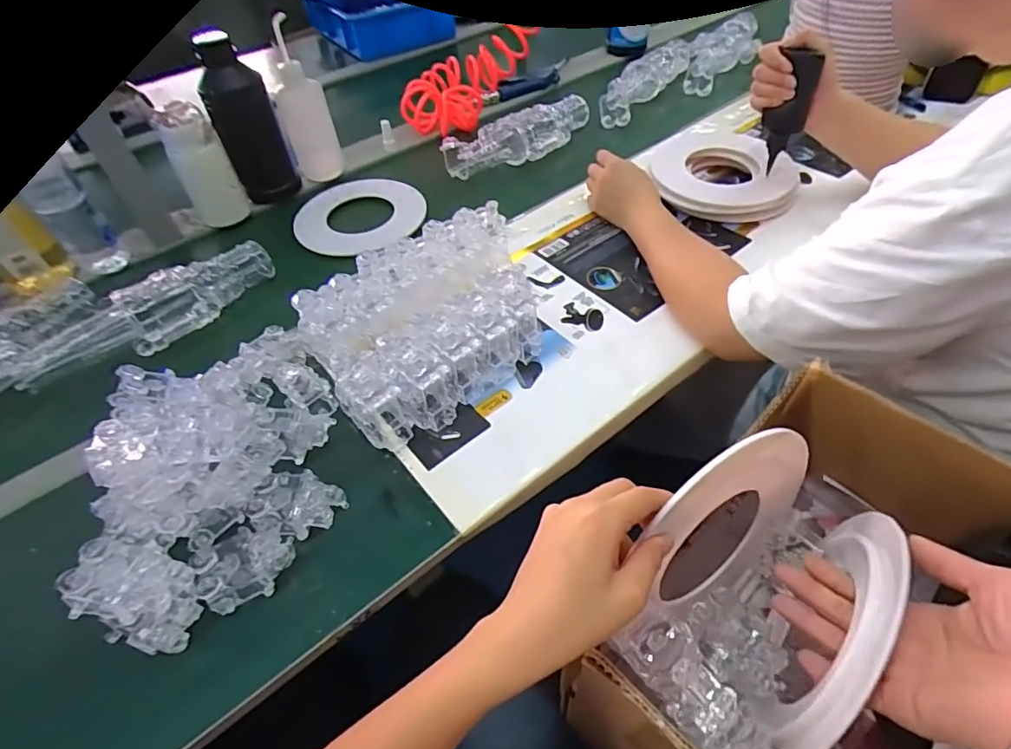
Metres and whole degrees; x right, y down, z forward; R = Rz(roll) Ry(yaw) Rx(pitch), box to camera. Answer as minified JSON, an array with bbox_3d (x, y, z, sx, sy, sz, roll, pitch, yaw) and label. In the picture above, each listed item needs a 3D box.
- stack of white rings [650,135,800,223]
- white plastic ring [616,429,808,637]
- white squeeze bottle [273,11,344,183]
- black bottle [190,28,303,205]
[{"bbox_3d":[0.320,-0.291,0.763,0.187,0.042,0.193,21,54,20],"label":"stack of white rings"},{"bbox_3d":[0.147,0.108,0.364,0.166,0.157,0.009,5,23,-37],"label":"white plastic ring"},{"bbox_3d":[-0.296,-0.392,0.781,0.072,0.202,0.070,-22,52,-13],"label":"white squeeze bottle"},{"bbox_3d":[-0.351,-0.339,0.728,0.076,0.216,0.071,-16,51,-9],"label":"black bottle"}]

